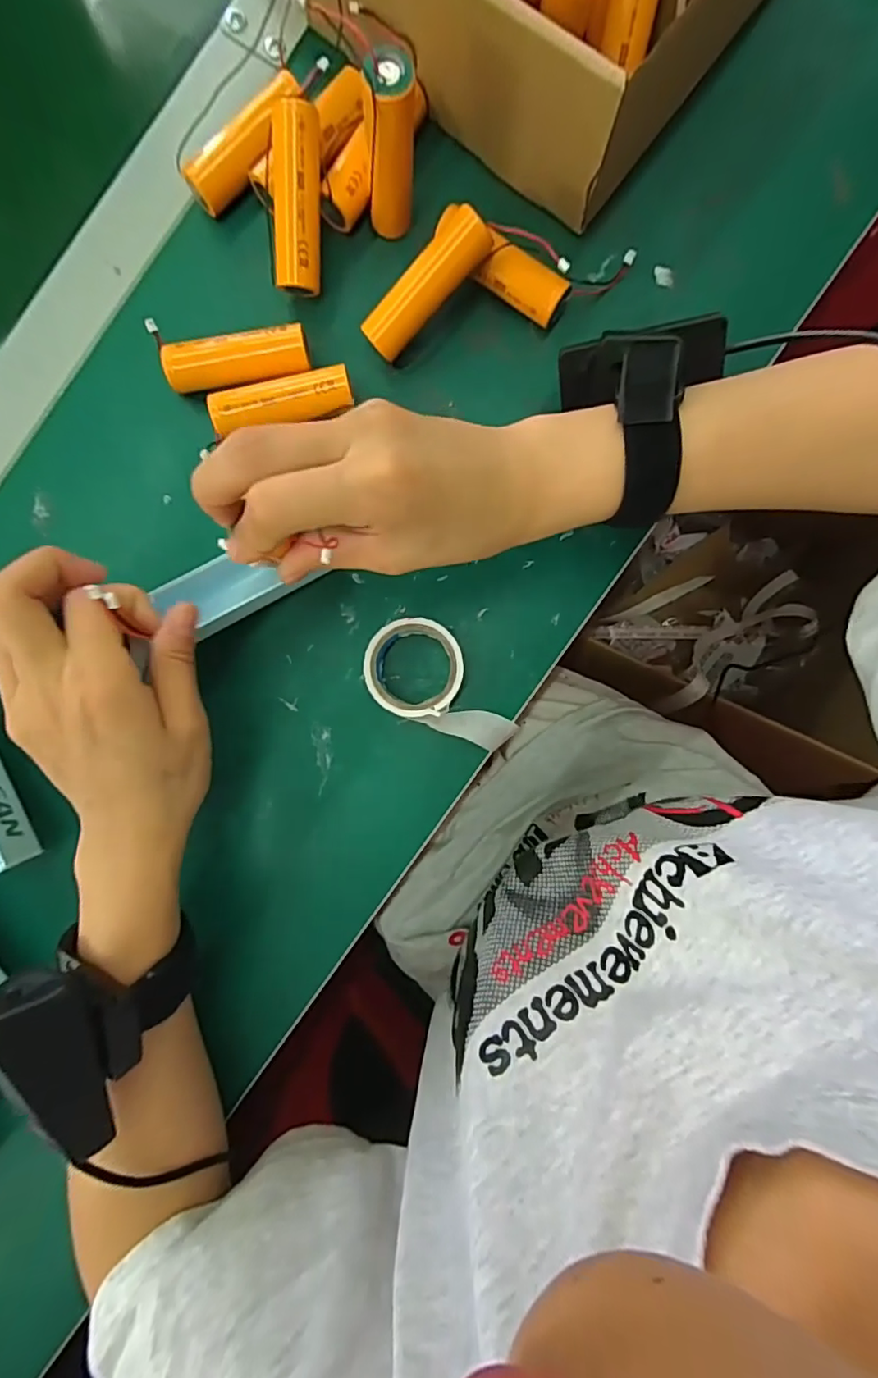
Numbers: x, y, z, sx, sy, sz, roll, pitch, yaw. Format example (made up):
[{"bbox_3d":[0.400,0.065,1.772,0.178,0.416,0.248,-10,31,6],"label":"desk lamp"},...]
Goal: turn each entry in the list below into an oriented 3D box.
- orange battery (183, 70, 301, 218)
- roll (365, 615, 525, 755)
[{"bbox_3d":[-0.096,-0.274,0.285,0.071,0.023,0.021,-42,90,1],"label":"orange battery"},{"bbox_3d":[-0.002,0.003,0.289,0.047,0.022,0.084,-38,90,1],"label":"roll"}]

